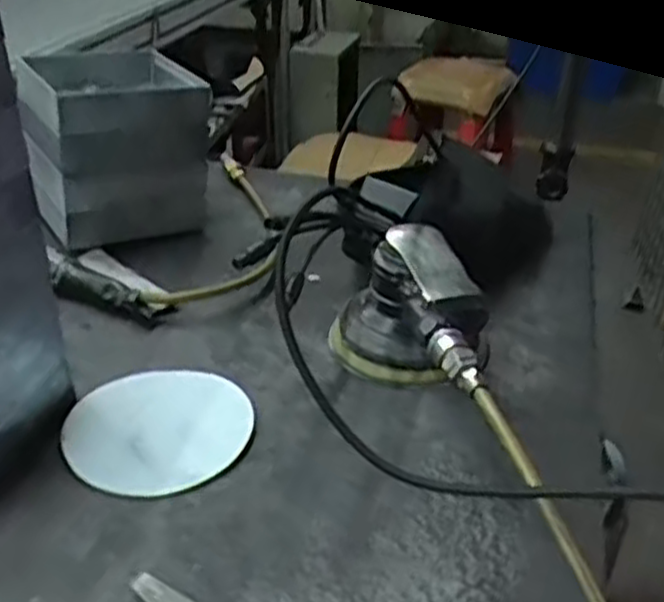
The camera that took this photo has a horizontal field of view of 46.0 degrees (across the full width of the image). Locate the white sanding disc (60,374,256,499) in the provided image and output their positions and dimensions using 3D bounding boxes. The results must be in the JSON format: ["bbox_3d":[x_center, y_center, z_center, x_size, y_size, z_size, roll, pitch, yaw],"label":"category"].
[{"bbox_3d":[-0.112,0.080,0.506,0.116,0.006,0.116,1,31,-1],"label":"white sanding disc"}]

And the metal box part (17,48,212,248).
[{"bbox_3d":[-0.205,-0.144,0.732,0.144,0.144,0.157,-13,34,-23],"label":"metal box part"}]

